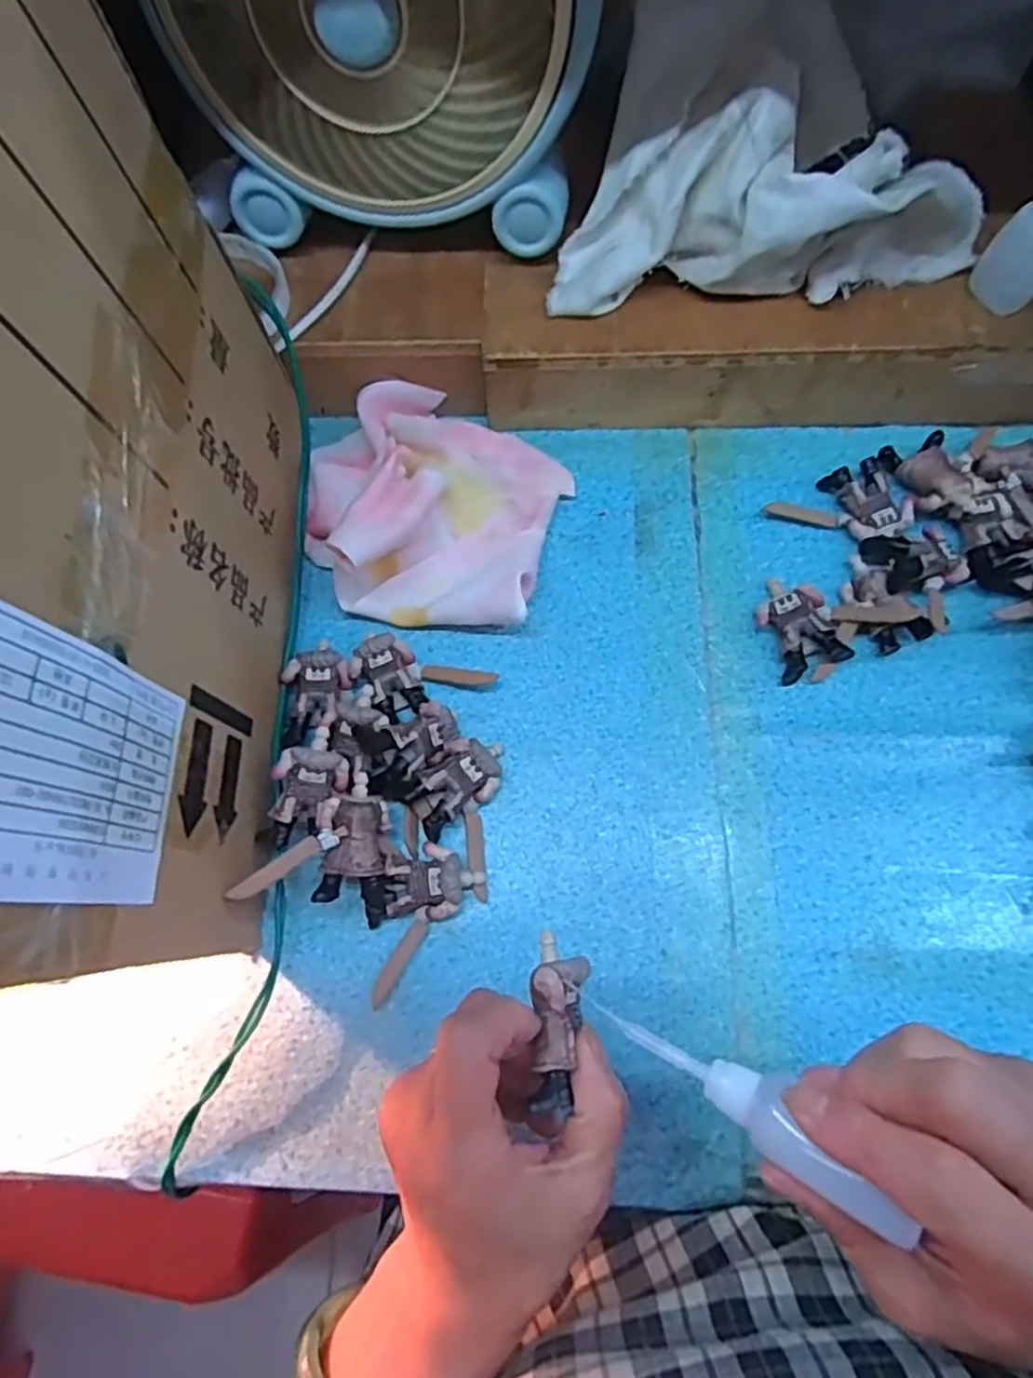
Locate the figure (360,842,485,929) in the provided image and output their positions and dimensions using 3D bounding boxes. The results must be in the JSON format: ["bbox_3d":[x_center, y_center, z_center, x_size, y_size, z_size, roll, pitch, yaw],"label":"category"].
[{"bbox_3d":[-0.048,0.099,0.366,0.058,0.025,0.035,-19,73,-4],"label":"figure"}]

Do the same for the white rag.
[{"bbox_3d":[0.139,-0.254,0.389,0.237,0.075,0.063,-1,71,1],"label":"white rag"}]

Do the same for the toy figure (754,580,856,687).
[{"bbox_3d":[0.155,-0.037,0.403,0.036,0.021,0.058,-21,74,-4],"label":"toy figure"}]

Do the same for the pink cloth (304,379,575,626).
[{"bbox_3d":[-0.051,-0.110,0.420,0.146,0.048,0.142,17,75,7],"label":"pink cloth"}]

